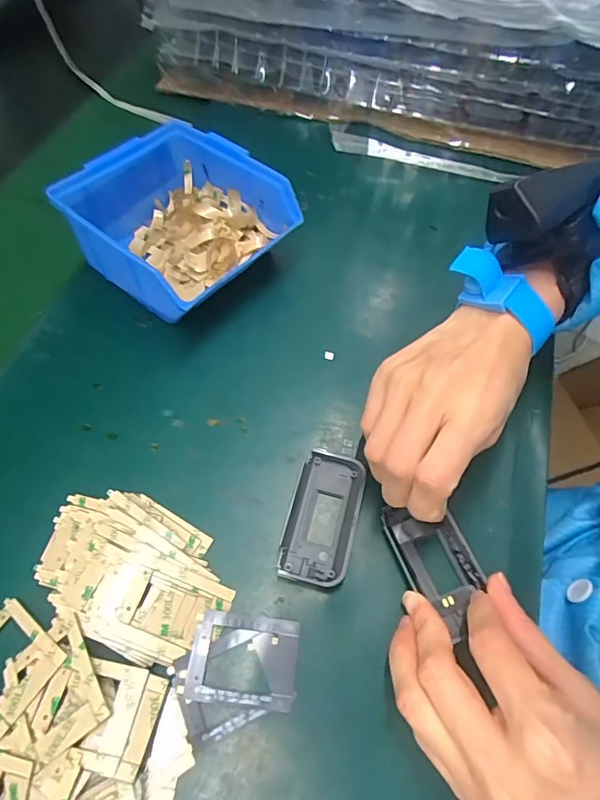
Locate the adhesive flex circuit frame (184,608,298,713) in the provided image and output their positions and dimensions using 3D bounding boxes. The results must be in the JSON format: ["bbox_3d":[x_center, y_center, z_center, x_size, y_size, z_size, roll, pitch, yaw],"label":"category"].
[{"bbox_3d":[-0.027,0.129,0.245,0.052,0.004,0.040,9,57,-5],"label":"adhesive flex circuit frame"}]

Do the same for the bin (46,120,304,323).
[{"bbox_3d":[-0.090,-0.133,0.370,0.136,0.066,0.126,39,64,20],"label":"bin"}]

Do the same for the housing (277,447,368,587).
[{"bbox_3d":[0.013,0.066,0.283,0.039,0.009,0.077,14,58,6],"label":"housing"}]

